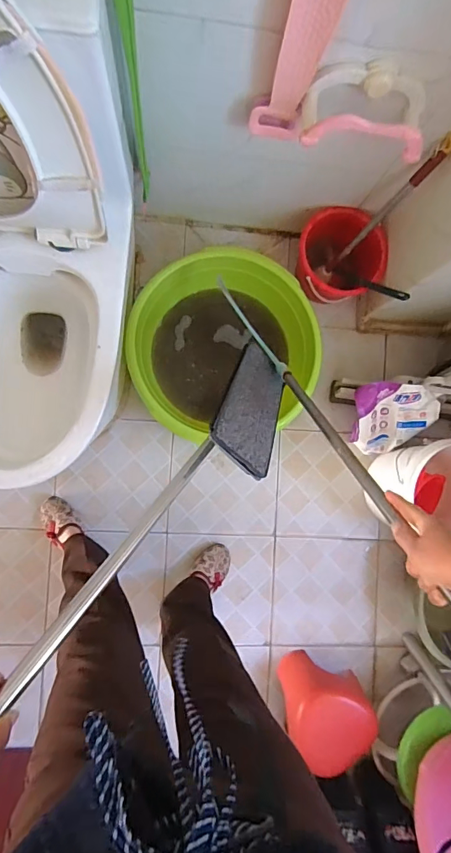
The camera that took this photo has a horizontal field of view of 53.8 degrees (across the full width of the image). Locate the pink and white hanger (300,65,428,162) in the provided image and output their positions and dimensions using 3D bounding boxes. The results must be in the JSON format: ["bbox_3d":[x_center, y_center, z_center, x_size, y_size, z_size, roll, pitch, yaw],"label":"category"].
[{"bbox_3d":[0.241,-0.525,0.745,0.212,0.087,0.100,1,88,-6],"label":"pink and white hanger"}]

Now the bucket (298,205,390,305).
[{"bbox_3d":[0.287,-0.436,1.173,0.219,0.201,0.216,0,88,-6],"label":"bucket"}]

